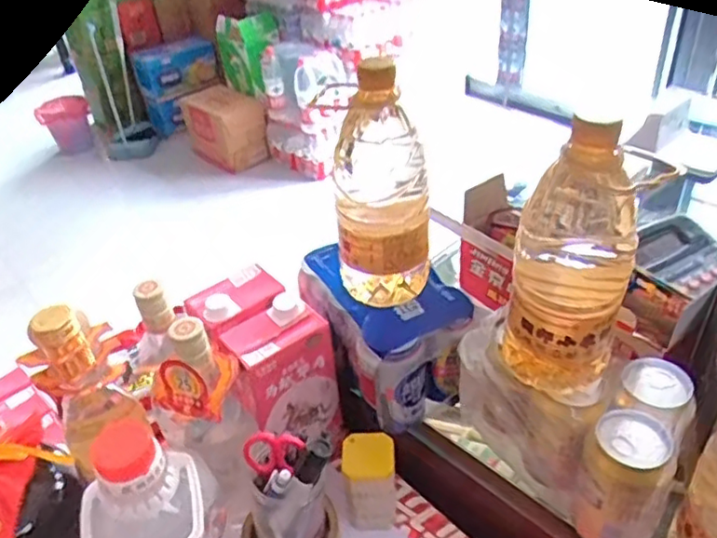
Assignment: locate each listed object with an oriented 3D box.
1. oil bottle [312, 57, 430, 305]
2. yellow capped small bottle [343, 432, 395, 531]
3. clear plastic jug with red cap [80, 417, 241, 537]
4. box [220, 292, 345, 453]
[{"bbox_3d":[0.019,-0.064,0.557,0.085,0.215,0.069,5,38,13],"label":"oil bottle"},{"bbox_3d":[0.009,0.213,0.618,0.057,0.099,0.046,-5,37,0],"label":"yellow capped small bottle"},{"bbox_3d":[-0.153,0.227,0.506,0.099,0.232,0.099,-17,39,-16],"label":"clear plastic jug with red cap"},{"bbox_3d":[-0.077,0.122,0.633,0.109,0.171,0.085,-24,41,-23],"label":"box"}]

